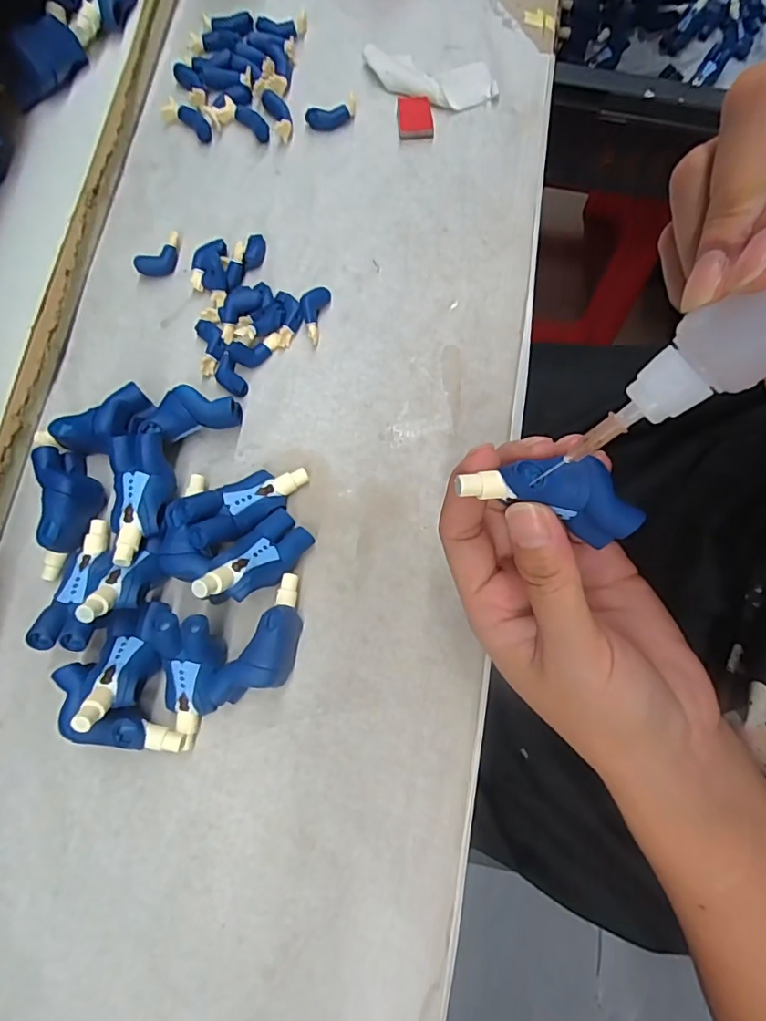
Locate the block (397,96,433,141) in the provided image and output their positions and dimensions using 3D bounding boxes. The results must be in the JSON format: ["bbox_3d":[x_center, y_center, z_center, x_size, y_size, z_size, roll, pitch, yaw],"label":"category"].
[{"bbox_3d":[0.017,-0.214,0.279,0.018,0.004,0.024,-4,79,-1],"label":"block"}]

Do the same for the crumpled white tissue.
[{"bbox_3d":[0.026,-0.238,0.283,0.076,0.006,0.029,11,79,2],"label":"crumpled white tissue"}]

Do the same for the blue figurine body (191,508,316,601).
[{"bbox_3d":[-0.055,0.022,0.215,0.023,0.013,0.056,45,44,8],"label":"blue figurine body"}]

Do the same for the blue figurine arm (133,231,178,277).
[{"bbox_3d":[-0.112,-0.129,0.262,0.028,0.008,0.012,-44,82,-8],"label":"blue figurine arm"}]

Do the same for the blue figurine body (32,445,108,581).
[{"bbox_3d":[-0.140,0.000,0.227,0.021,0.022,0.056,-4,79,-1],"label":"blue figurine body"}]

